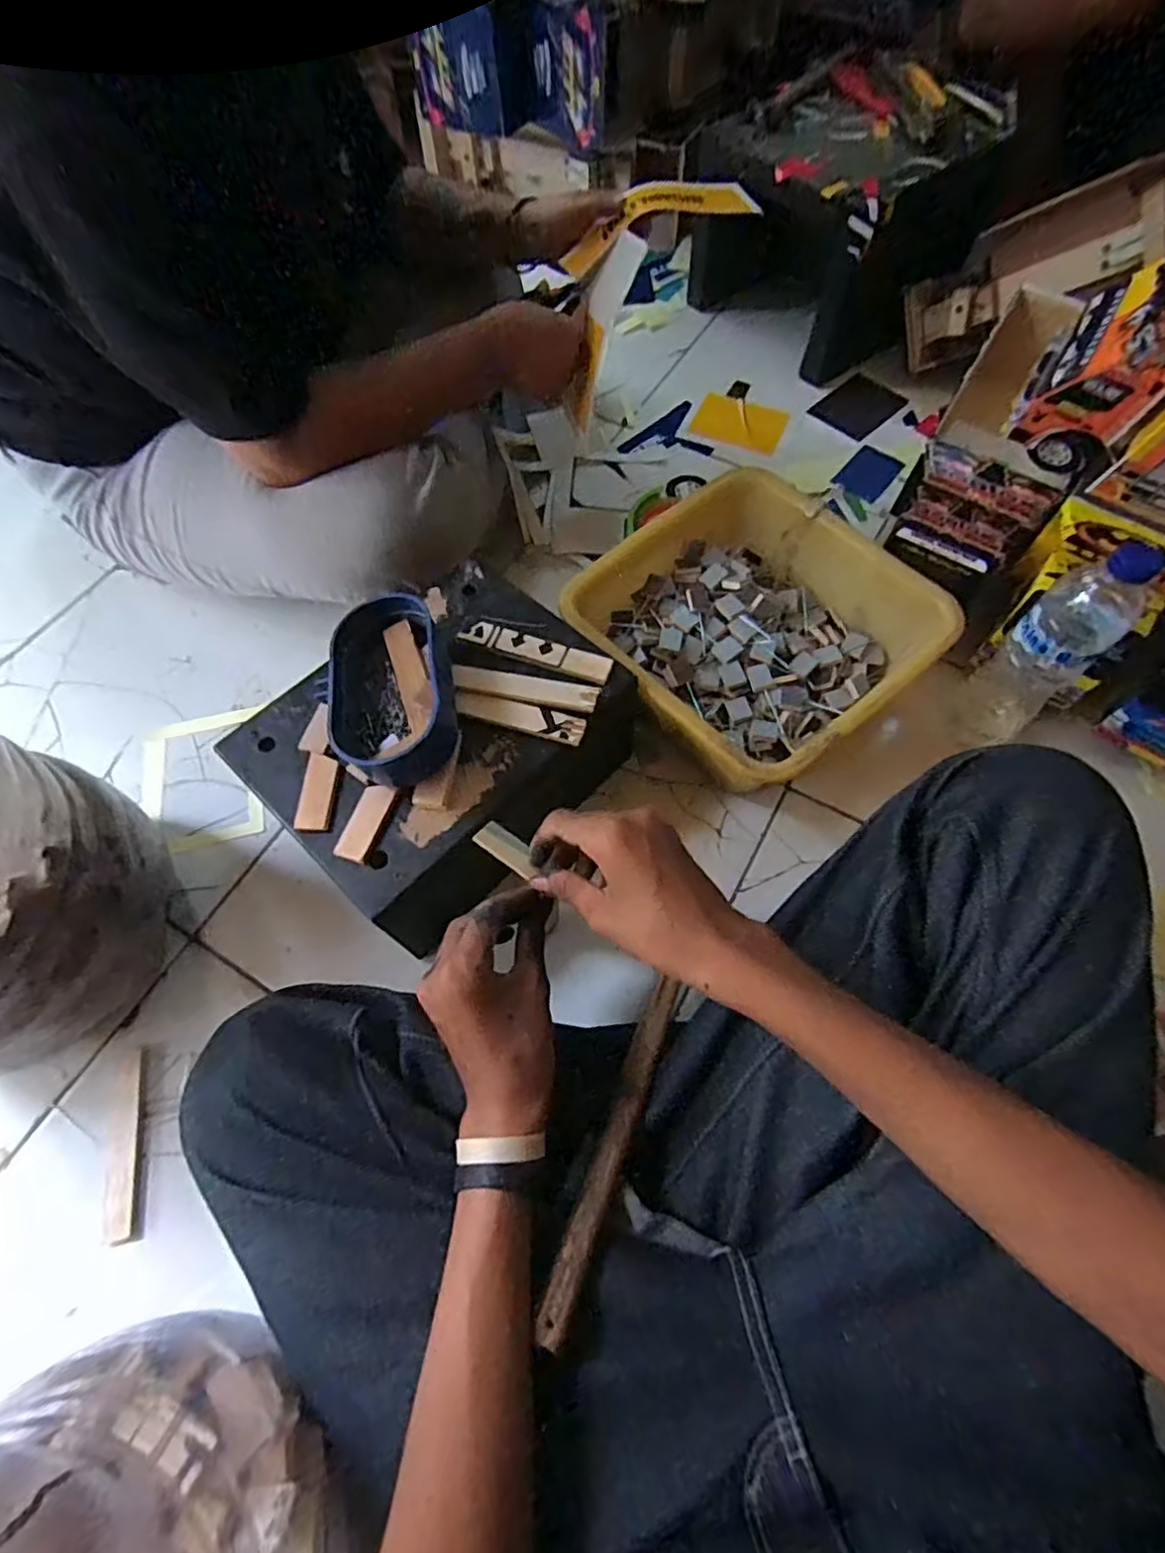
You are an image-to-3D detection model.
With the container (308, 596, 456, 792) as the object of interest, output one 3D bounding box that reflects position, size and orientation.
[{"bbox_3d":[-0.146,-0.071,0.494,0.089,0.062,0.147,-10,64,-5],"label":"container"}]

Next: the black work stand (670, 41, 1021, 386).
[{"bbox_3d":[0.337,-0.760,0.879,0.251,0.228,0.318,-34,69,-15],"label":"black work stand"}]

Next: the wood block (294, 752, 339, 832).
[{"bbox_3d":[-0.197,0.011,0.484,0.024,0.008,0.059,1,64,1],"label":"wood block"}]

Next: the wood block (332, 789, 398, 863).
[{"bbox_3d":[-0.158,0.034,0.474,0.023,0.009,0.058,19,66,9],"label":"wood block"}]

